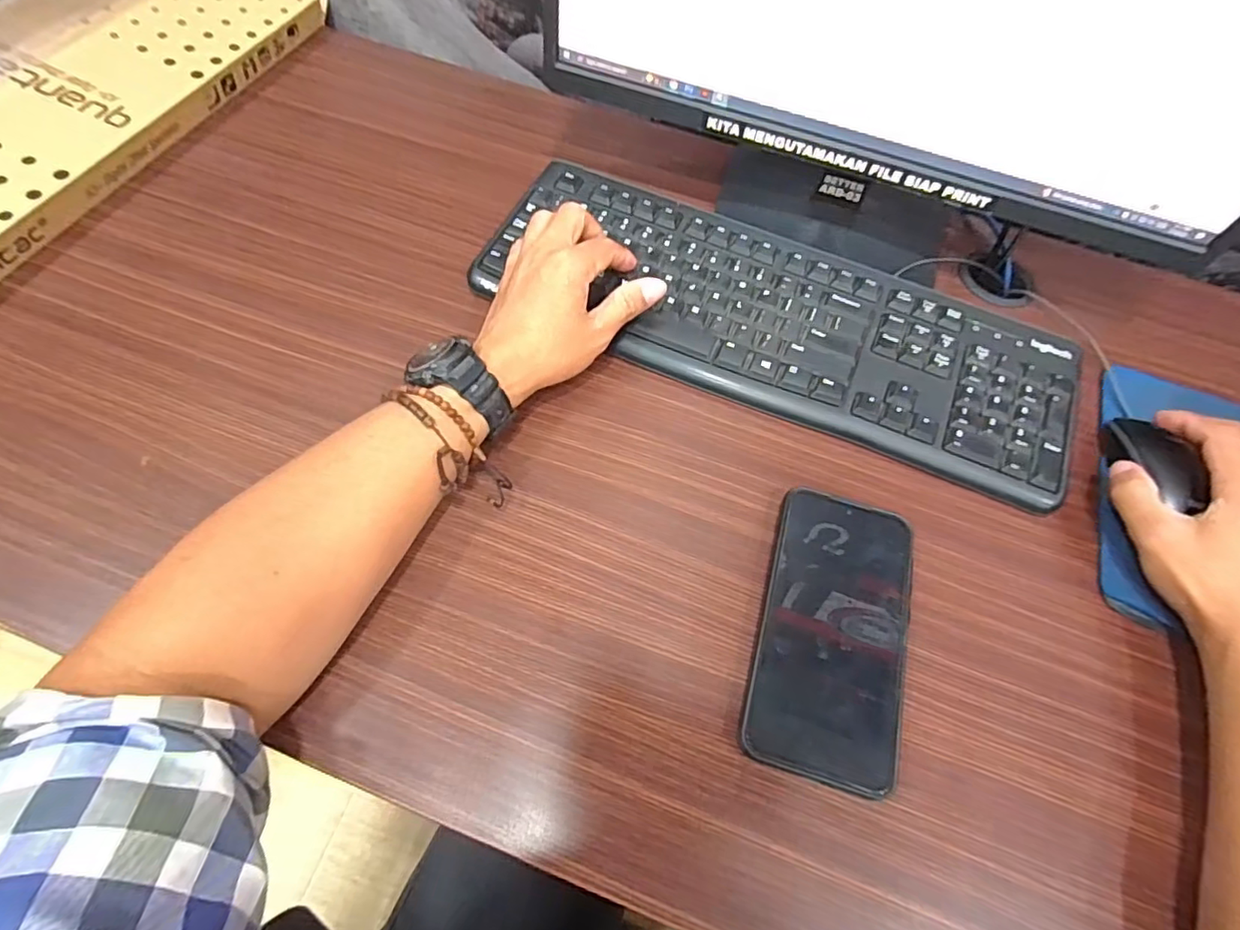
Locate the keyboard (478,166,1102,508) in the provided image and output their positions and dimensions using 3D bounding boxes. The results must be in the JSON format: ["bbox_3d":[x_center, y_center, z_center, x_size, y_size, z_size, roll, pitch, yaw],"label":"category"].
[{"bbox_3d":[0.113,-0.110,0.442,0.432,0.022,0.155,26,62,9],"label":"keyboard"}]

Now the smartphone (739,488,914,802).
[{"bbox_3d":[0.121,0.092,0.338,0.078,0.016,0.160,18,61,5],"label":"smartphone"}]

